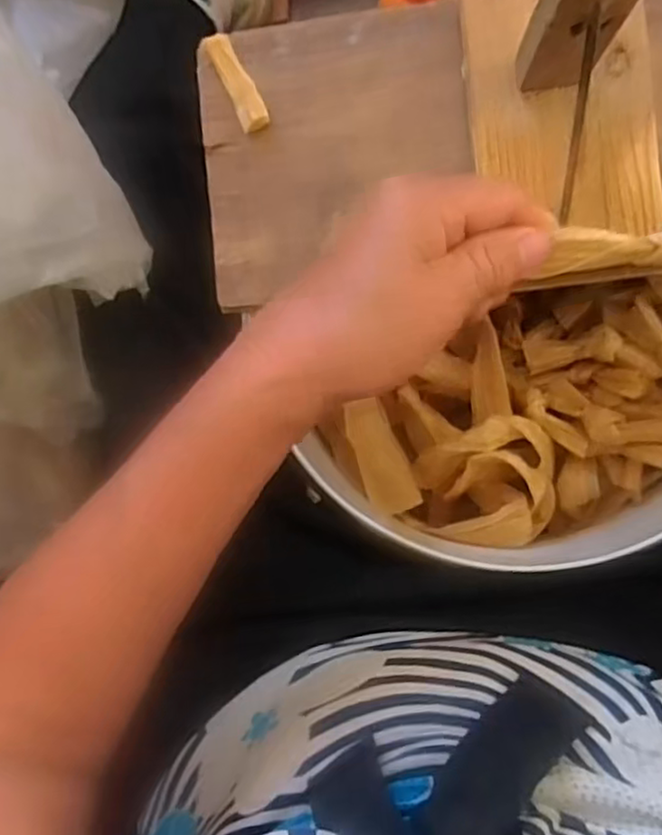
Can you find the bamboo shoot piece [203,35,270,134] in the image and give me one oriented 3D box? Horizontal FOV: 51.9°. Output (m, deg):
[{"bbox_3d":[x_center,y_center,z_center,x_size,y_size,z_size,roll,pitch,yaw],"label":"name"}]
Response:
[{"bbox_3d":[-0.052,-0.186,0.374,0.015,0.008,0.061,-25,84,4],"label":"bamboo shoot piece"}]

